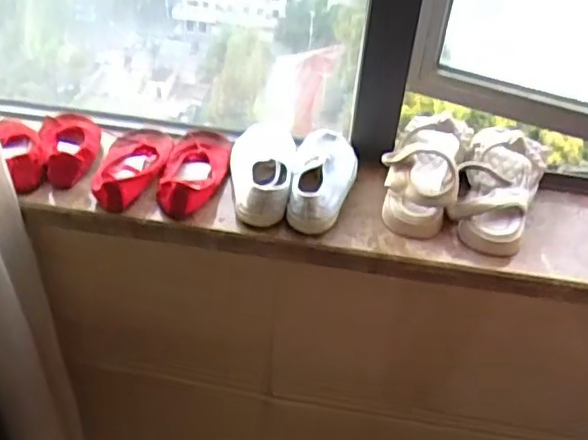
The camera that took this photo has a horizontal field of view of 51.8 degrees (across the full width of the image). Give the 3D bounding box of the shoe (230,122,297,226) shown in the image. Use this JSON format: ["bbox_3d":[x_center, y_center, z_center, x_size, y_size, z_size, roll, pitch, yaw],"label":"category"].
[{"bbox_3d":[-0.038,-0.062,0.735,0.080,0.050,0.164,1,39,-4],"label":"shoe"}]

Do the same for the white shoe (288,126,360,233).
[{"bbox_3d":[0.036,-0.053,0.741,0.076,0.053,0.180,10,39,6],"label":"white shoe"}]

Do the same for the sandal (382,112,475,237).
[{"bbox_3d":[0.159,-0.061,0.740,0.089,0.084,0.172,17,40,15],"label":"sandal"}]

